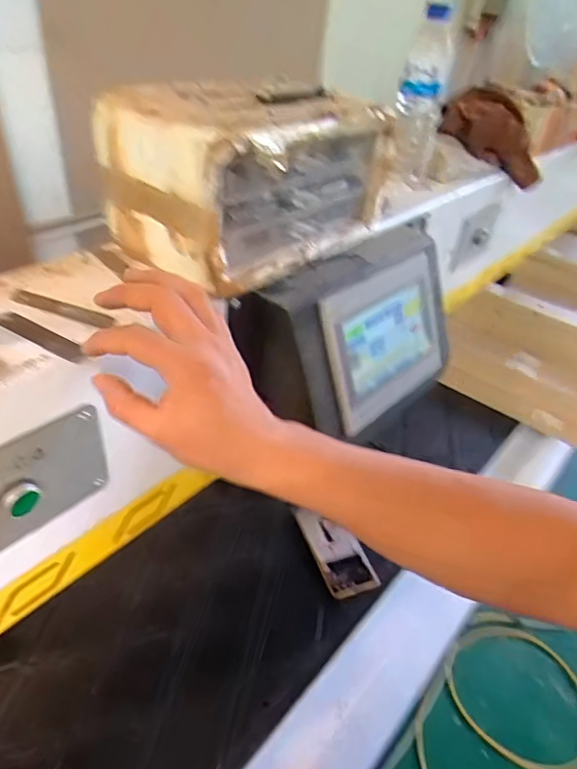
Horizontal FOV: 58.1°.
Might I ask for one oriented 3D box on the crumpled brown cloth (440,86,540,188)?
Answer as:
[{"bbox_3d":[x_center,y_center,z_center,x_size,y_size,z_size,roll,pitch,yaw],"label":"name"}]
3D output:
[{"bbox_3d":[0.376,-0.434,0.910,0.232,0.101,0.081,19,28,-27],"label":"crumpled brown cloth"}]

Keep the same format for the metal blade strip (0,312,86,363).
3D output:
[{"bbox_3d":[-0.189,-0.038,0.395,0.088,0.004,0.020,24,45,19],"label":"metal blade strip"}]

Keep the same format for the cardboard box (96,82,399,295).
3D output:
[{"bbox_3d":[-0.026,-0.211,0.520,0.158,0.138,0.264,33,45,28],"label":"cardboard box"}]

